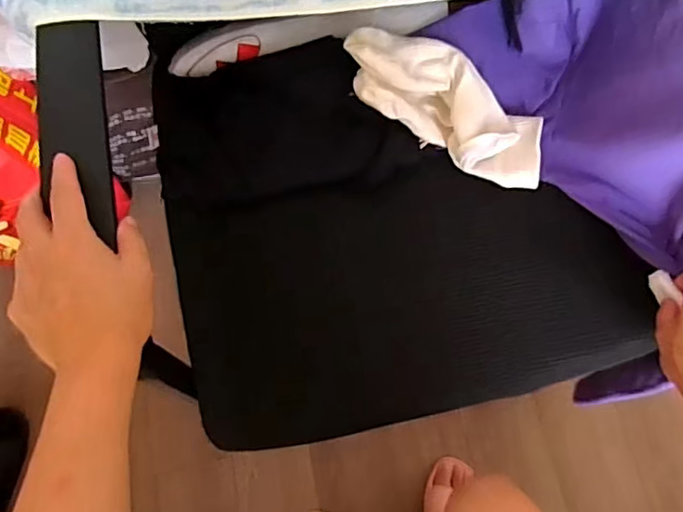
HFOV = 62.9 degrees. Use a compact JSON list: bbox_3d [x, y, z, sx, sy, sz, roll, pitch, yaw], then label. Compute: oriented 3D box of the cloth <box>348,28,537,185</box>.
[{"bbox_3d":[0.104,-0.149,0.562,0.222,0.048,0.090,34,76,-6],"label":"cloth"}]

